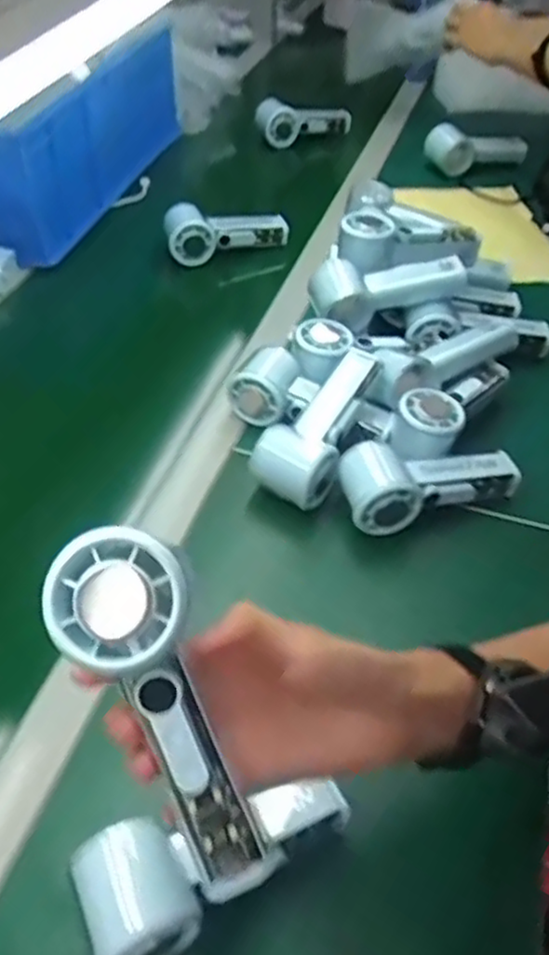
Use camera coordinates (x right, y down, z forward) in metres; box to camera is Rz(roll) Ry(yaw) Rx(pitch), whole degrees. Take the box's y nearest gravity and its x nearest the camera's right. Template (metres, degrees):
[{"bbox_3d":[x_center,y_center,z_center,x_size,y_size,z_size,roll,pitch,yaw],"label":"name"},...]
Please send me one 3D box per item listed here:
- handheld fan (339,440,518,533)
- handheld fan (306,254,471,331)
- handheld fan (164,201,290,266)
[{"bbox_3d":[0.133,0.004,0.597,0.152,0.046,0.059,-7,47,-7],"label":"handheld fan"},{"bbox_3d":[0.120,-0.193,0.737,0.167,0.059,0.047,-3,46,-3],"label":"handheld fan"},{"bbox_3d":[-0.059,-0.306,0.900,0.154,0.056,0.056,-3,46,-3],"label":"handheld fan"}]

